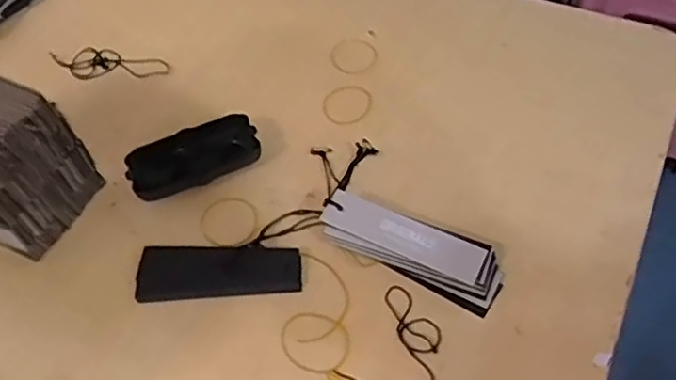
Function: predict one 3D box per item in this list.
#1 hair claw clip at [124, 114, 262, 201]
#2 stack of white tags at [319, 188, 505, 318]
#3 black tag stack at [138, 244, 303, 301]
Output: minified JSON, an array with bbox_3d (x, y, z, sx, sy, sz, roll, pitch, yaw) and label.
[{"bbox_3d":[-0.124,-0.029,0.538,0.109,0.025,0.049,-23,58,-11],"label":"hair claw clip"},{"bbox_3d":[0.056,0.042,0.474,0.140,0.028,0.044,23,61,18],"label":"stack of white tags"},{"bbox_3d":[-0.093,0.062,0.483,0.126,0.015,0.044,-2,56,2],"label":"black tag stack"}]

